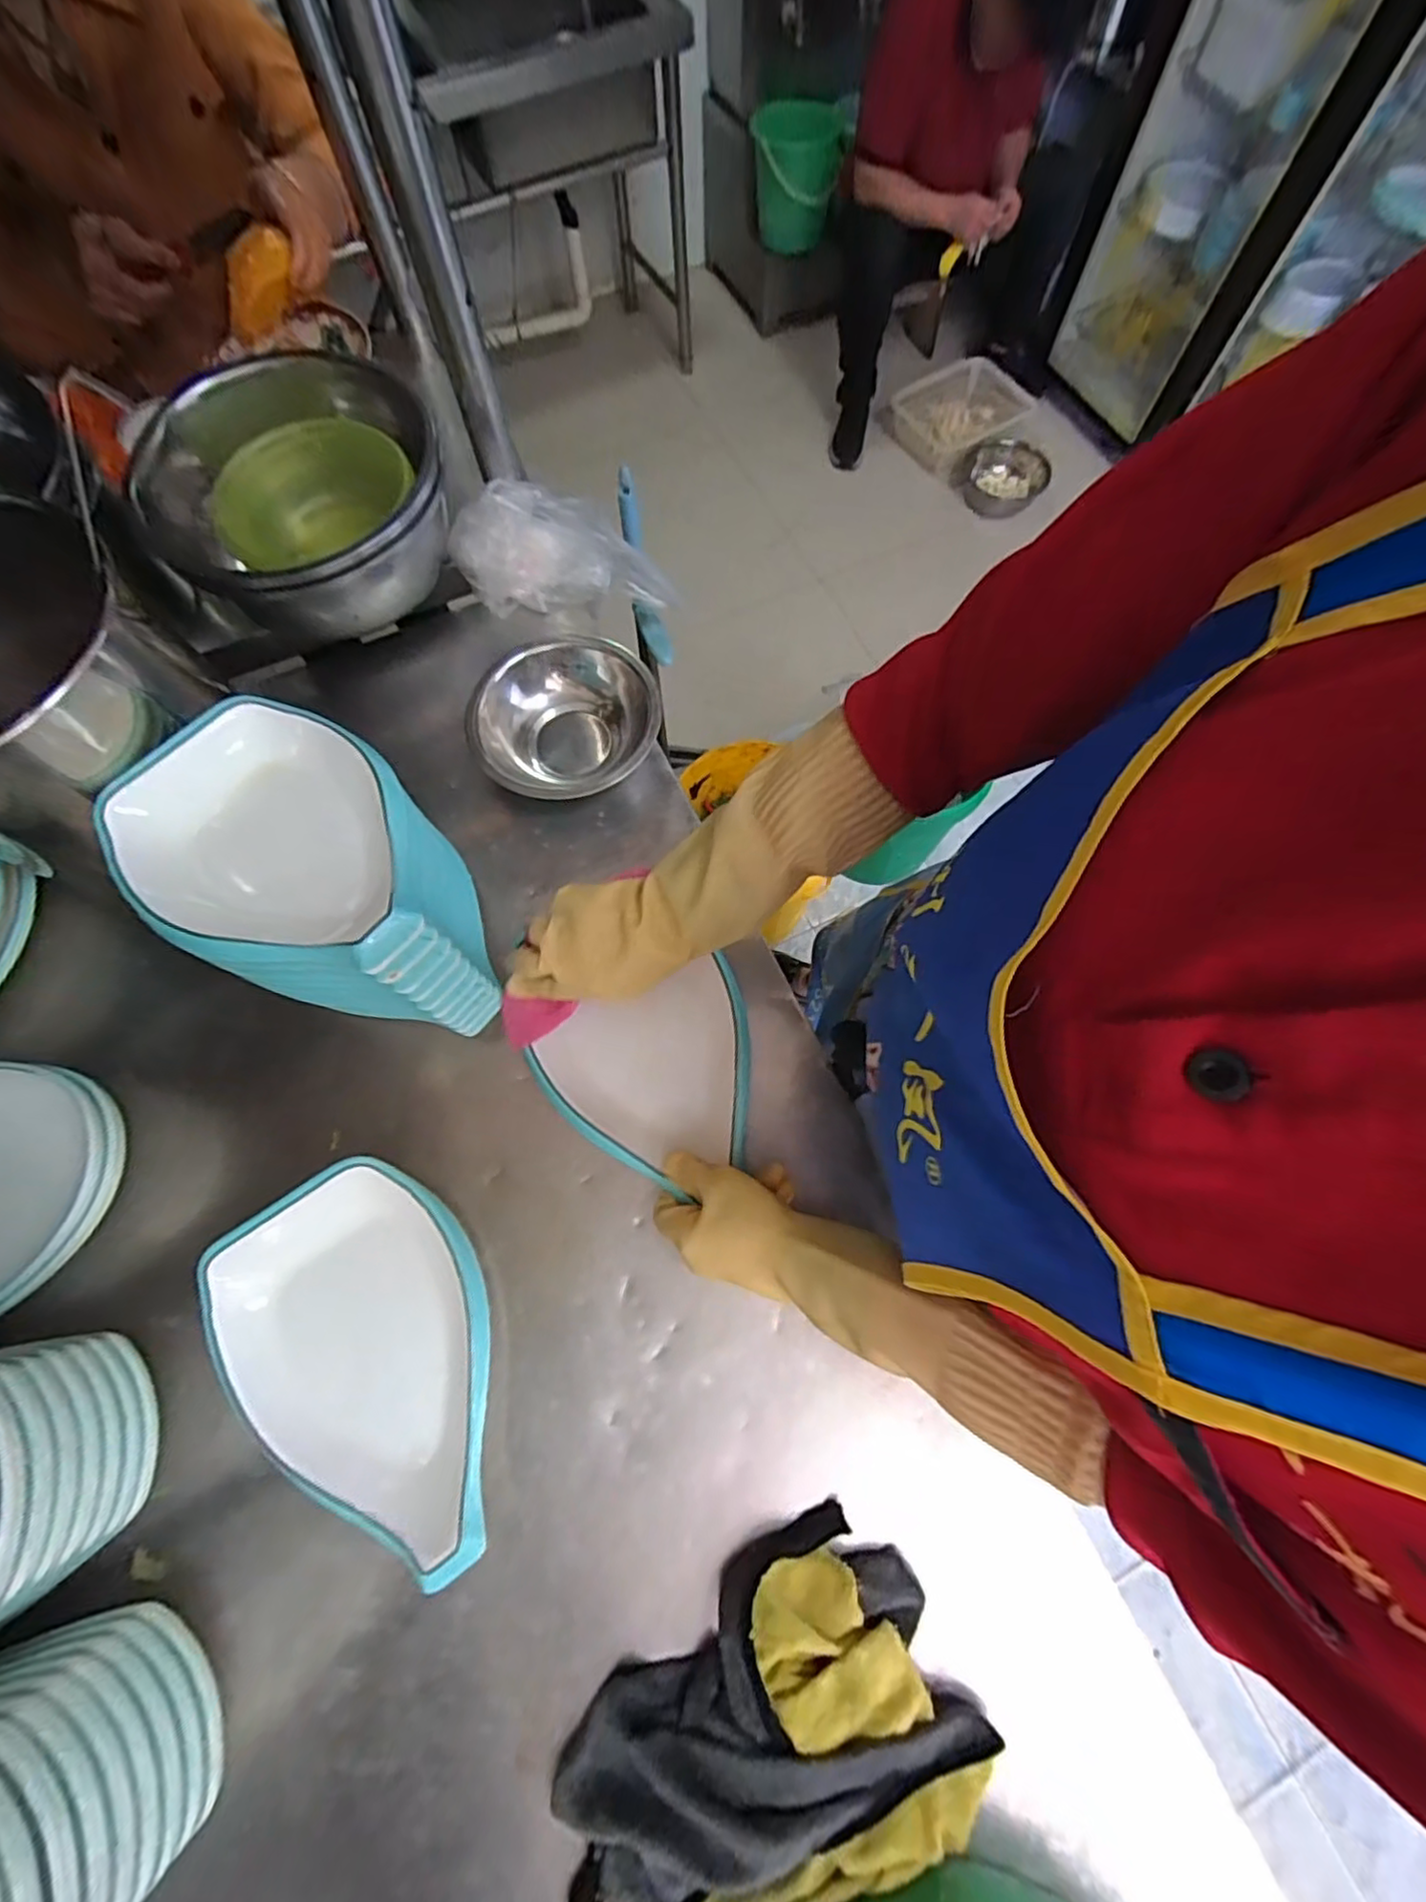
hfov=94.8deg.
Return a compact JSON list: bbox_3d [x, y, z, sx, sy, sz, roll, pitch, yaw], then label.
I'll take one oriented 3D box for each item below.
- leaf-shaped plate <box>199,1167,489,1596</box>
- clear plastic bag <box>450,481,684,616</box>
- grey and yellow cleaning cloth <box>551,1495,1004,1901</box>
[{"bbox_3d":[-0.234,0.282,0.451,0.159,0.048,0.253,-33,74,-9],"label":"leaf-shaped plate"},{"bbox_3d":[-0.136,-0.421,0.725,0.278,0.108,0.114,-22,69,-44],"label":"clear plastic bag"},{"bbox_3d":[0.030,0.483,0.390,0.252,0.047,0.171,-29,74,-8],"label":"grey and yellow cleaning cloth"}]

